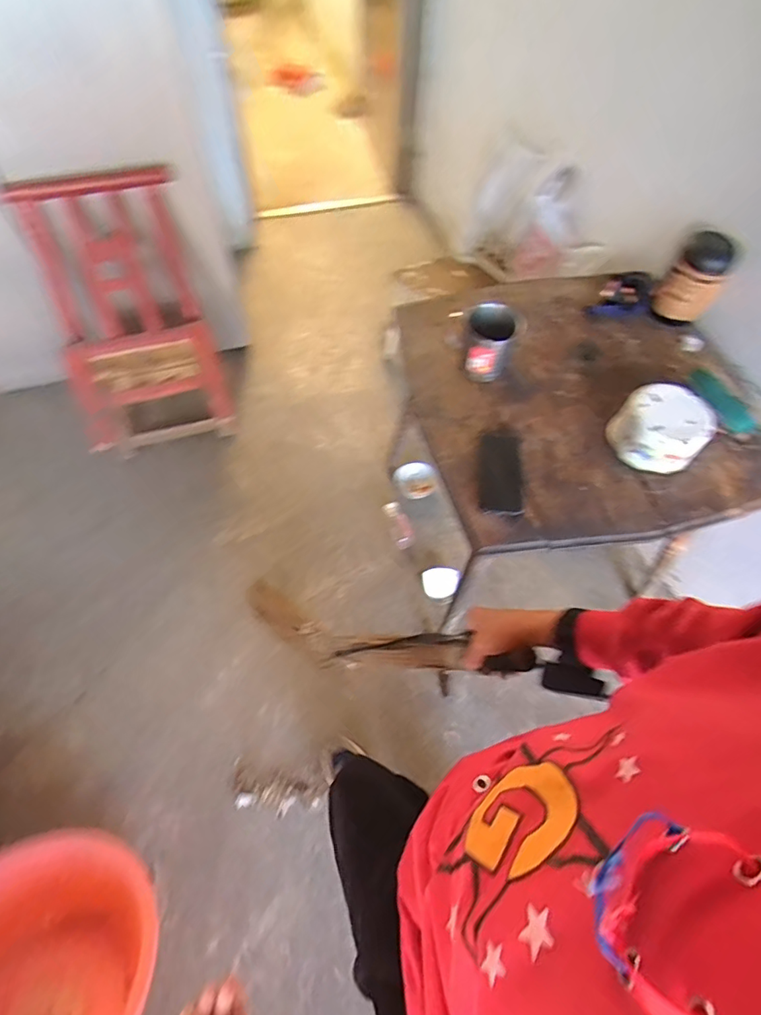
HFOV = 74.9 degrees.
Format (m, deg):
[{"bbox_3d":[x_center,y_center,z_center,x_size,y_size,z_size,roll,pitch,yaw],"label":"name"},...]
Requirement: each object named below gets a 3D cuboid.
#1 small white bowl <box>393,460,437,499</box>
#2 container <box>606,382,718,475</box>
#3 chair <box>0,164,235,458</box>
[{"bbox_3d":[0.115,-0.090,1.609,0.134,0.061,0.122,10,60,3],"label":"small white bowl"},{"bbox_3d":[0.495,-0.139,0.875,0.145,0.102,0.115,20,61,8],"label":"container"},{"bbox_3d":[-0.733,-0.525,1.452,0.438,0.621,0.413,-14,62,-10],"label":"chair"}]

